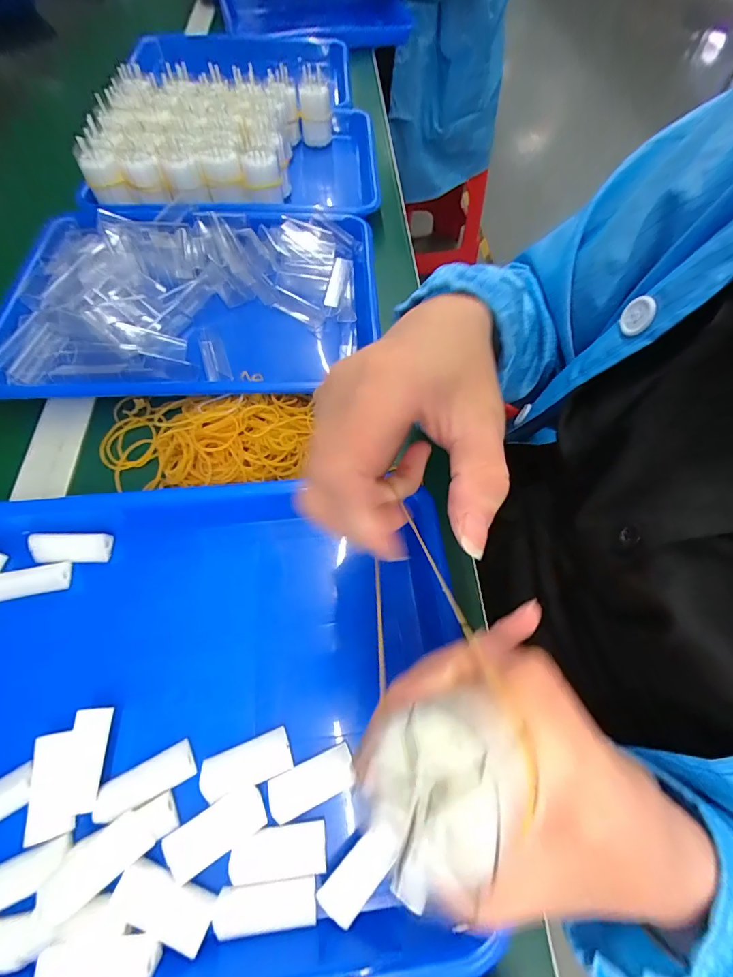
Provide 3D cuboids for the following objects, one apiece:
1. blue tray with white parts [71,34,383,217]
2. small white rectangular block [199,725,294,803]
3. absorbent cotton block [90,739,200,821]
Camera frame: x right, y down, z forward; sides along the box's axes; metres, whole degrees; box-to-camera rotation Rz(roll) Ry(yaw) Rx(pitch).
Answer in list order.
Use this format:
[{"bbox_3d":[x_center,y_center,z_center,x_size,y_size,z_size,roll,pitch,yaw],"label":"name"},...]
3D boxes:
[{"bbox_3d":[-0.146,-0.403,0.491,0.304,0.079,0.254,-2,62,-2],"label":"blue tray with white parts"},{"bbox_3d":[-0.064,0.148,0.221,0.046,0.007,0.021,-18,64,-11],"label":"small white rectangular block"},{"bbox_3d":[-0.115,0.151,0.214,0.046,0.011,0.019,-24,65,-13],"label":"absorbent cotton block"}]

